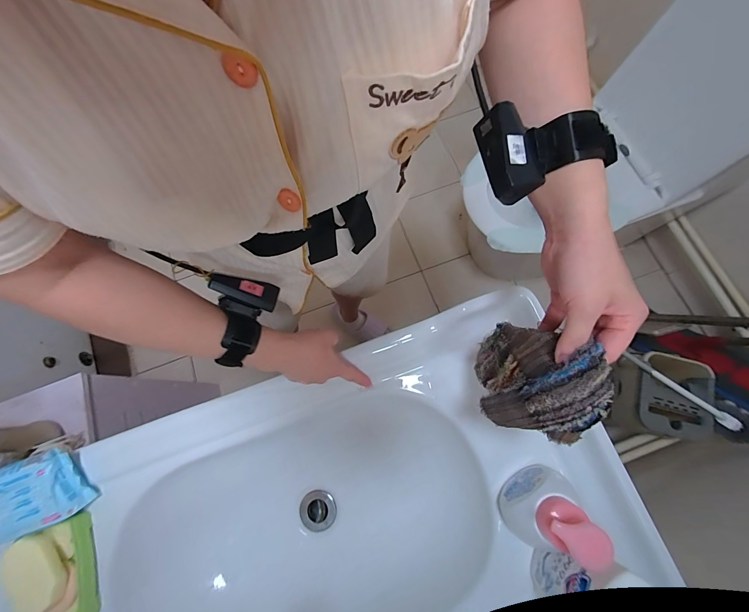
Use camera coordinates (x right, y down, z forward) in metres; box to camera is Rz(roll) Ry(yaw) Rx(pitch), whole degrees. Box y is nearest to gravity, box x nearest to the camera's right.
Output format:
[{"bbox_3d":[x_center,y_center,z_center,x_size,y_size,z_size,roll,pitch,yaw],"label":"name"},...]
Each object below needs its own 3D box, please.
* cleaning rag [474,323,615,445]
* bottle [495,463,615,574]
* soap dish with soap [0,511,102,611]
[{"bbox_3d":[0.139,0.063,0.306,0.062,0.129,0.092,18,74,5],"label":"cleaning rag"},{"bbox_3d":[0.194,0.223,0.365,0.059,0.145,0.082,43,77,12],"label":"bottle"},{"bbox_3d":[-0.409,0.347,0.433,0.090,0.041,0.122,-24,75,-8],"label":"soap dish with soap"}]

